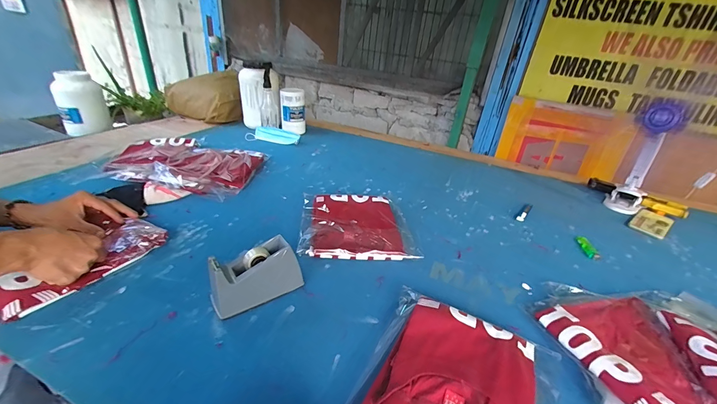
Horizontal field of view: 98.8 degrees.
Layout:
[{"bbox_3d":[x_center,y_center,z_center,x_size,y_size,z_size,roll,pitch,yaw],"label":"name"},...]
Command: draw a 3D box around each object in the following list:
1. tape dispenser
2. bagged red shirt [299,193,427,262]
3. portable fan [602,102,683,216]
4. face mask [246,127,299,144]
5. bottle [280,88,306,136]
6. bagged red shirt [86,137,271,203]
[{"bbox_3d":[-0.164,0.119,0.498,0.138,0.089,0.053,-16,36,-33],"label":"tape dispenser"},{"bbox_3d":[-0.006,0.050,0.705,0.241,0.033,0.224,2,30,-6],"label":"bagged red shirt"},{"bbox_3d":[0.812,-0.118,0.875,0.094,0.301,0.098,-21,39,-39],"label":"portable fan"},{"bbox_3d":[-0.323,-0.252,1.163,0.197,0.030,0.103,6,30,0],"label":"face mask"},{"bbox_3d":[-0.264,-0.369,1.246,0.095,0.161,0.092,1,30,-9],"label":"bottle"},{"bbox_3d":[-0.493,-0.120,0.888,0.413,0.056,0.313,10,30,8],"label":"bagged red shirt"}]

